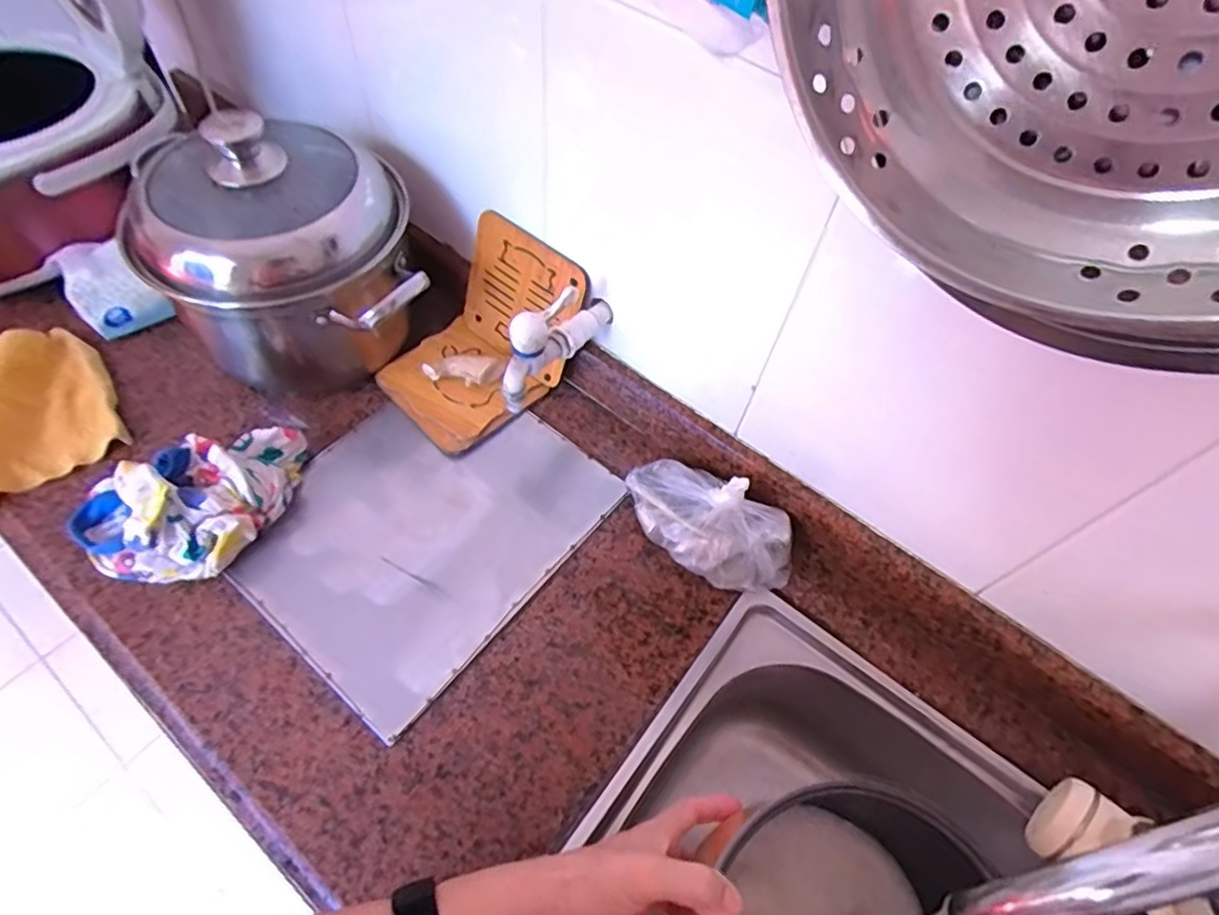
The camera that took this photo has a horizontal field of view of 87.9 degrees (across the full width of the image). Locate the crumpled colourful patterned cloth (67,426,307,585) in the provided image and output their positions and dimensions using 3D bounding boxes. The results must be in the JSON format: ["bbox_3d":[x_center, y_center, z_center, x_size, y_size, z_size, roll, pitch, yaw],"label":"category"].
[{"bbox_3d":[-0.358,0.040,0.549,0.179,0.090,0.108,-24,62,-18],"label":"crumpled colourful patterned cloth"}]

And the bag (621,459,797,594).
[{"bbox_3d":[0.090,0.058,0.580,0.167,0.087,0.088,31,61,14],"label":"bag"}]

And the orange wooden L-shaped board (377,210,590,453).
[{"bbox_3d":[-0.137,-0.125,0.636,0.181,0.151,0.141,-37,67,-24],"label":"orange wooden L-shaped board"}]

